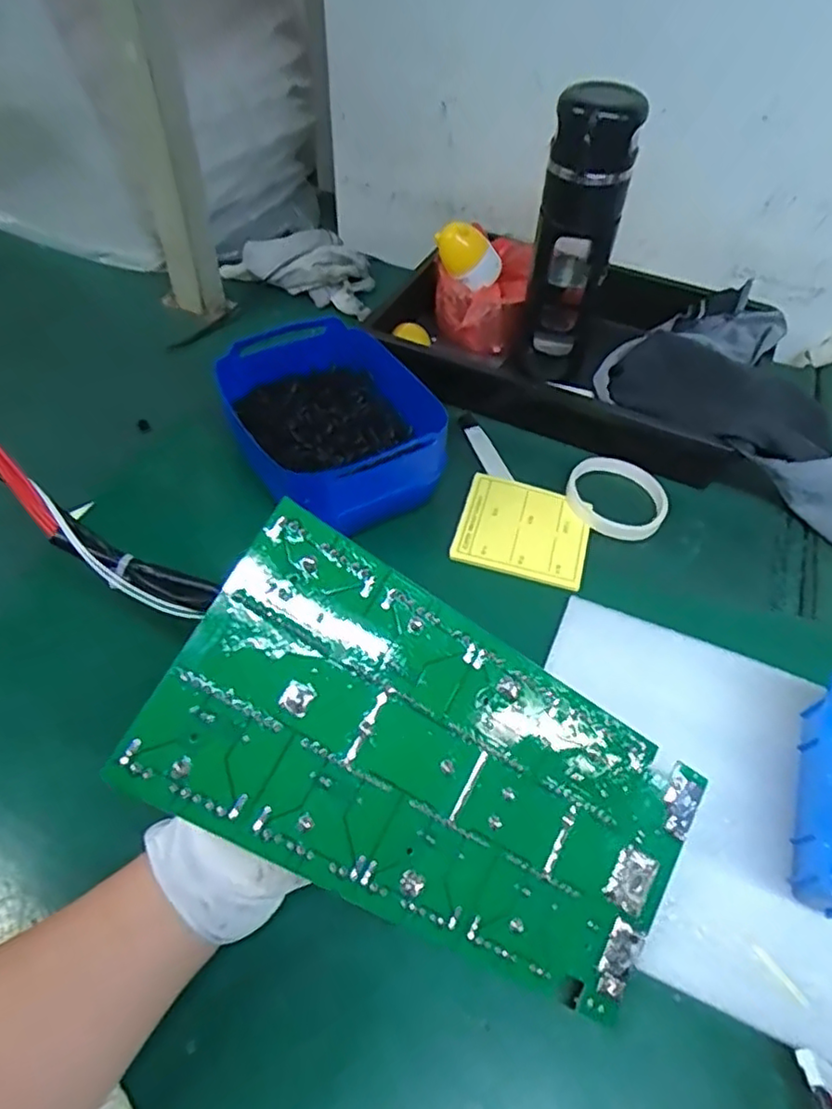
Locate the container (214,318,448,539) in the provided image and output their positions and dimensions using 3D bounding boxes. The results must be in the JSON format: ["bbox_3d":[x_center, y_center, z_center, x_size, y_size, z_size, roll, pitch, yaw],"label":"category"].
[{"bbox_3d":[-0.071,-0.112,0.545,0.158,0.074,0.199,-20,55,-17],"label":"container"}]

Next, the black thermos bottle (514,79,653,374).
[{"bbox_3d":[0.139,-0.270,0.570,0.066,0.241,0.073,13,52,7],"label":"black thermos bottle"}]

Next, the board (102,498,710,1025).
[{"bbox_3d":[0.020,0.108,0.309,0.281,0.007,0.135,34,74,-15],"label":"board"}]

